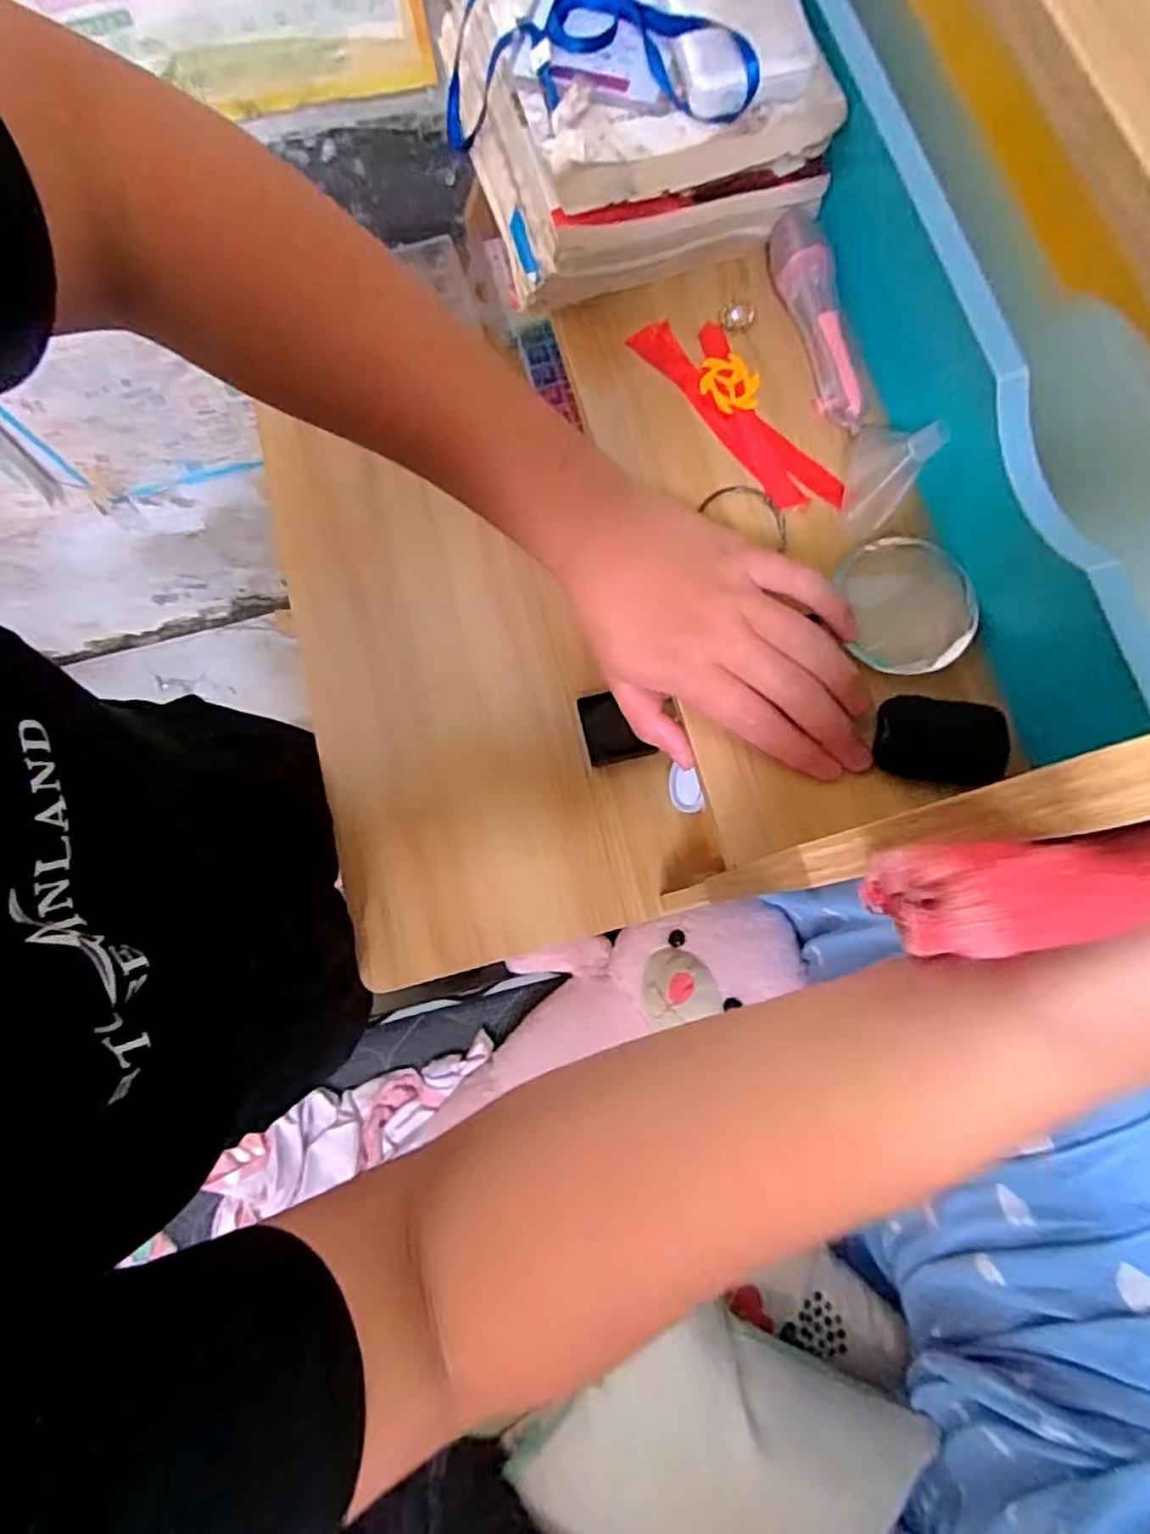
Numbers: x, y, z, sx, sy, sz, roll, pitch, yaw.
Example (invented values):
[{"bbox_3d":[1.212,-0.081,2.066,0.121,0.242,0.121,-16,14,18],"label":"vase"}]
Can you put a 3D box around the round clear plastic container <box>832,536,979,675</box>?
[{"bbox_3d":[0.180,-0.089,0.367,0.069,0.018,0.073,0,76,1],"label":"round clear plastic container"}]

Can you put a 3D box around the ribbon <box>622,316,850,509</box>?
[{"bbox_3d":[0.102,-0.217,0.412,0.047,0.011,0.160,-37,78,-7],"label":"ribbon"}]

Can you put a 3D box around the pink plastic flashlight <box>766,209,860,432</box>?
[{"bbox_3d":[0.143,-0.270,0.406,0.037,0.029,0.140,-8,76,-1],"label":"pink plastic flashlight"}]

